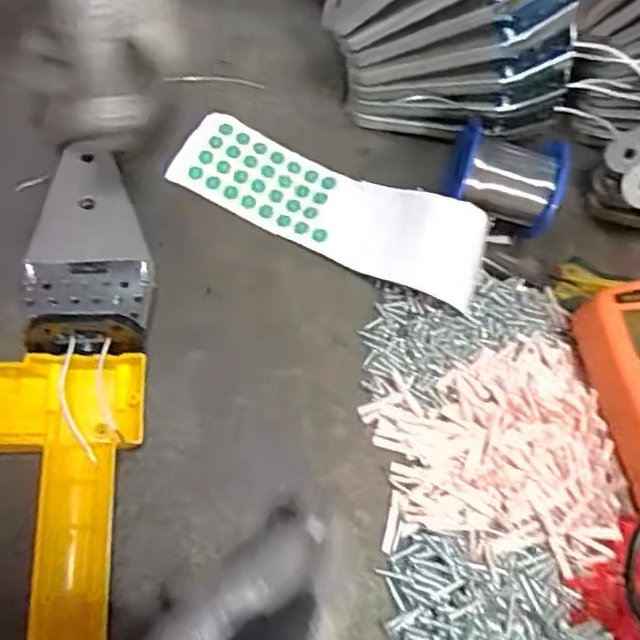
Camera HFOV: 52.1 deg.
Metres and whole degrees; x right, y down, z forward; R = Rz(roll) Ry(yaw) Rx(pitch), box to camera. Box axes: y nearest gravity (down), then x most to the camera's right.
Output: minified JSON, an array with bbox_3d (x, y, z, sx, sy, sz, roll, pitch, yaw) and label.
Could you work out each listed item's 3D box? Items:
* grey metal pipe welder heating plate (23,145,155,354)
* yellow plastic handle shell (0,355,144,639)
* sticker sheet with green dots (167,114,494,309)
[{"bbox_3d":[-0.132,-0.043,0.376,0.064,0.023,0.130,-8,66,-5],"label":"grey metal pipe welder heating plate"},{"bbox_3d":[-0.154,0.083,0.332,0.116,0.041,0.150,5,68,-4],"label":"yellow plastic handle shell"},{"bbox_3d":[0.006,-0.074,0.418,0.203,0.026,0.061,25,69,8],"label":"sticker sheet with green dots"}]

